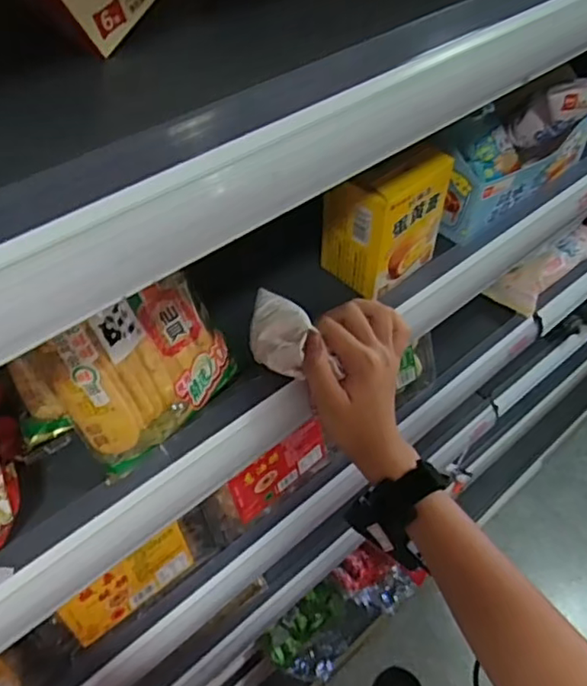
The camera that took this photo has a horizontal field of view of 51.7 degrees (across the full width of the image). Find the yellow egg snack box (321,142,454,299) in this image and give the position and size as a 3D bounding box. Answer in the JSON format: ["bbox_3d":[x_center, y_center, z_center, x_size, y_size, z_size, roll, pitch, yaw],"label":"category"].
[{"bbox_3d":[0.080,-0.112,0.513,0.088,0.113,0.062,-33,59,-26],"label":"yellow egg snack box"}]

